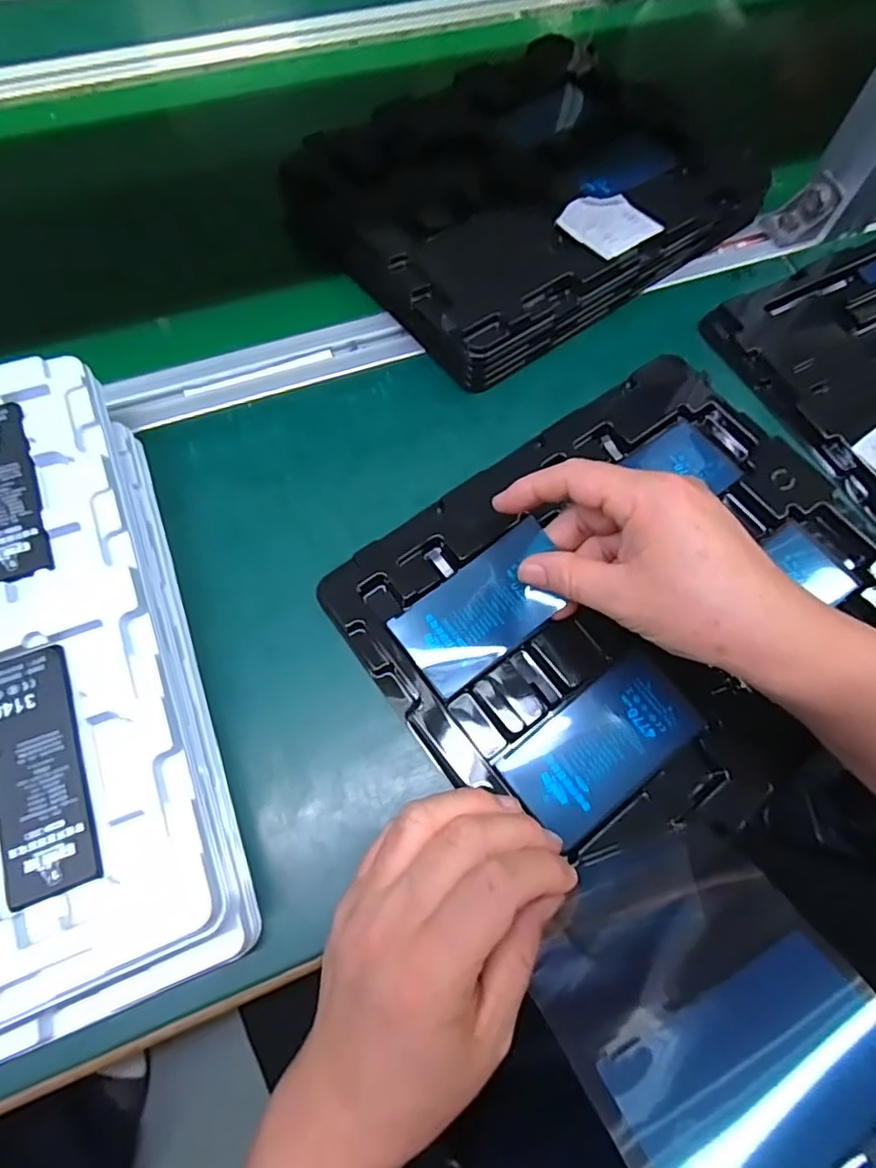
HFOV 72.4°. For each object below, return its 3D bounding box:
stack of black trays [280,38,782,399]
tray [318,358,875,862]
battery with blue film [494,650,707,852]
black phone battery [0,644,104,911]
[{"bbox_3d":[0.060,-0.279,0.421,0.288,0.035,0.220,-36,73,-15],"label":"stack of black trays"},{"bbox_3d":[0.111,0.005,0.318,0.276,0.023,0.219,-35,73,-15],"label":"tray"},{"bbox_3d":[0.082,0.078,0.292,0.098,0.007,0.051,-35,73,-15],"label":"battery with blue film"},{"bbox_3d":[-0.168,0.076,0.232,0.058,0.006,0.095,-21,70,-10],"label":"black phone battery"}]

